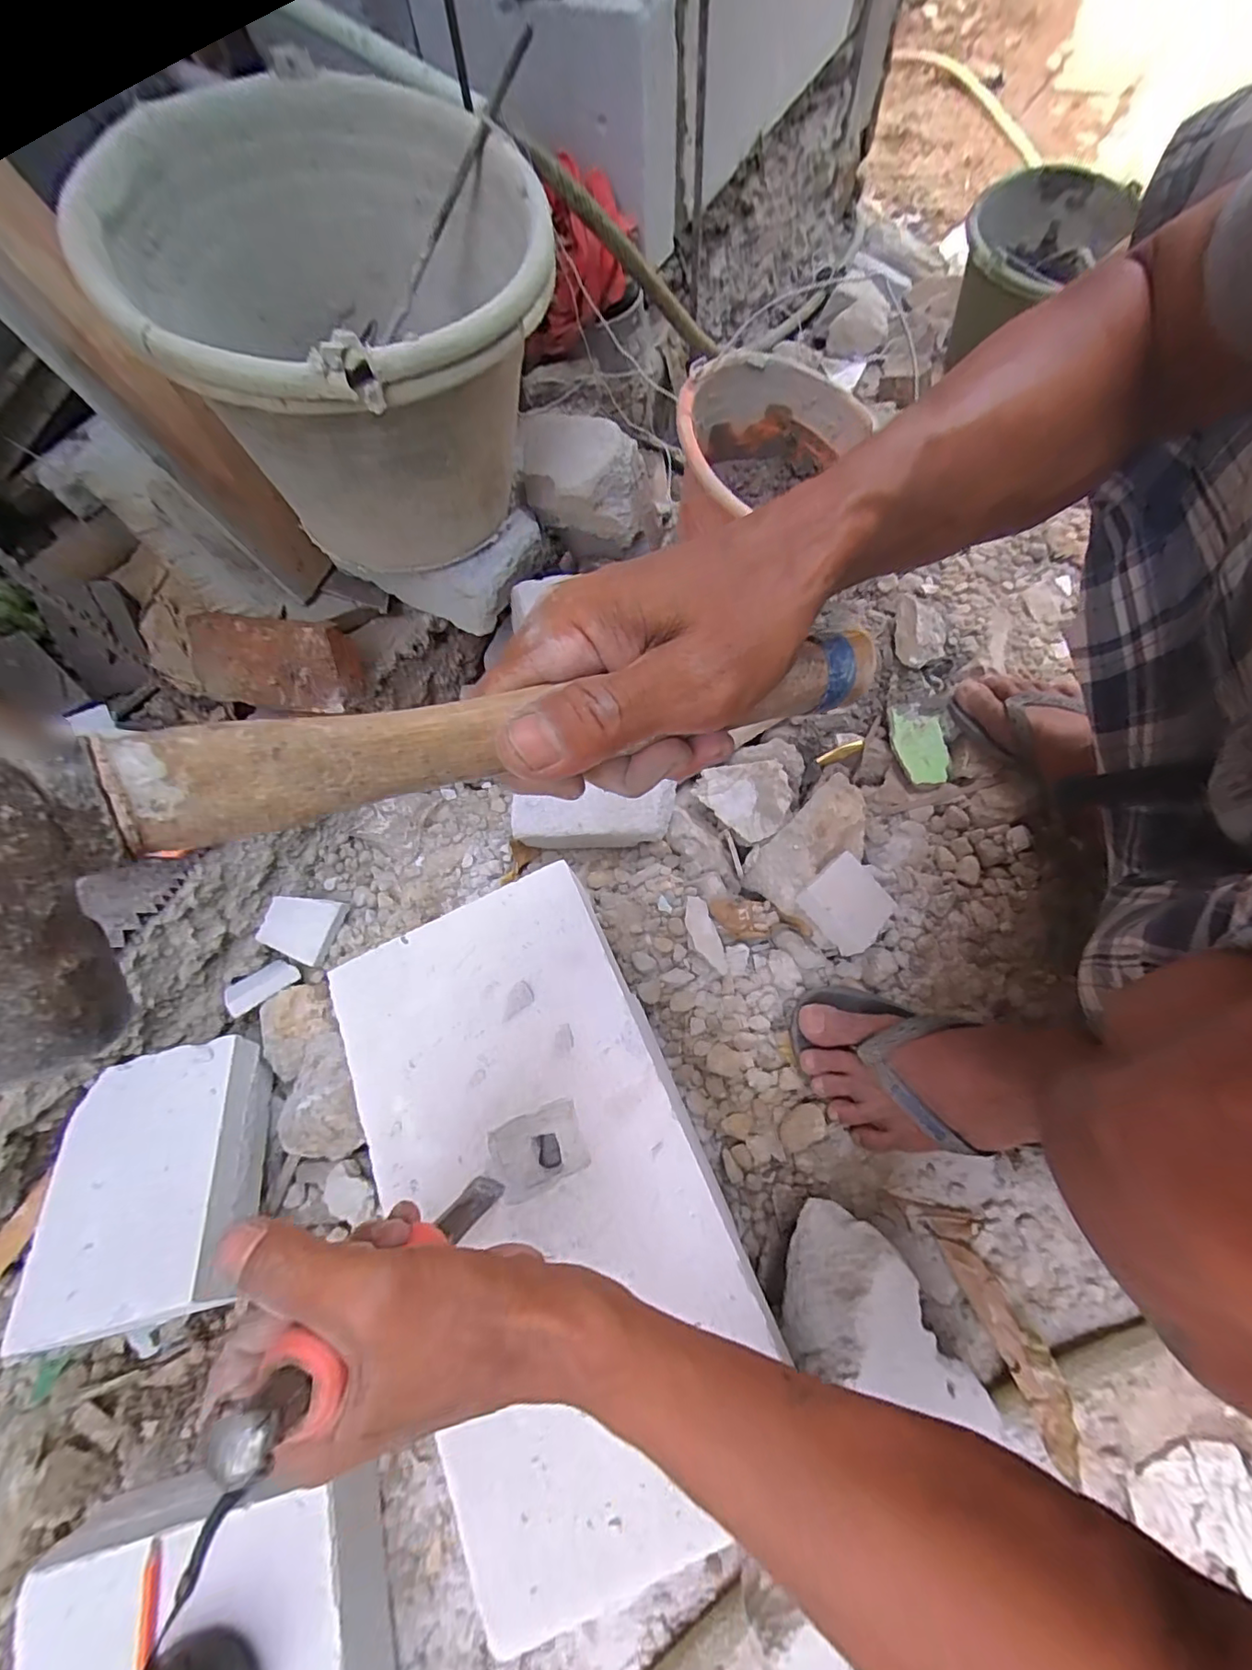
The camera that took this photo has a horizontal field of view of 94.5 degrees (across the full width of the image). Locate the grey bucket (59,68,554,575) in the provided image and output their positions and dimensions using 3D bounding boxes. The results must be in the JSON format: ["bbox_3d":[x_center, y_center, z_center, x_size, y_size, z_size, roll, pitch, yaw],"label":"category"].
[{"bbox_3d":[-0.193,-0.360,0.459,0.269,0.236,0.269,-1,70,4],"label":"grey bucket"}]

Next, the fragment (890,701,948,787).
[{"bbox_3d":[0.333,-0.104,0.658,0.053,0.010,0.096,-7,69,2],"label":"fragment"}]

